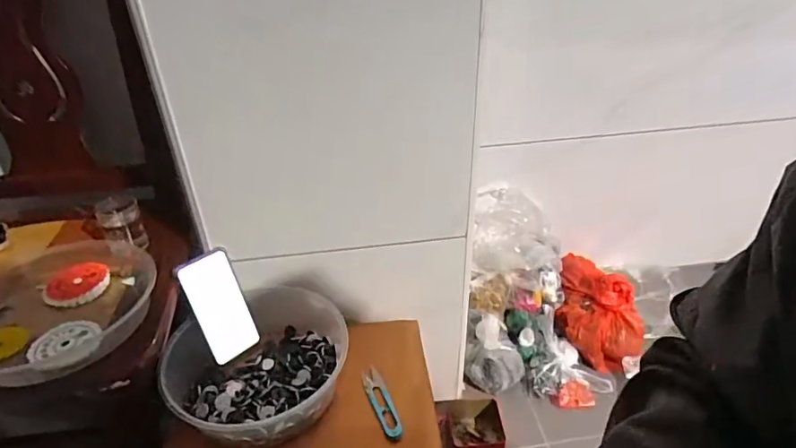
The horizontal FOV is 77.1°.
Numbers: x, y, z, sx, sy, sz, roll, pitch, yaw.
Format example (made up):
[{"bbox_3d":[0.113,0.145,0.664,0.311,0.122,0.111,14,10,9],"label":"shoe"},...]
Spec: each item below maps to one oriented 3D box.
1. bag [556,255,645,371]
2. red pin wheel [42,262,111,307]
[{"bbox_3d":[0.450,0.183,1.115,0.179,0.136,0.249,11,36,18],"label":"bag"},{"bbox_3d":[-0.421,0.078,0.654,0.077,0.014,0.073,-1,34,1],"label":"red pin wheel"}]

